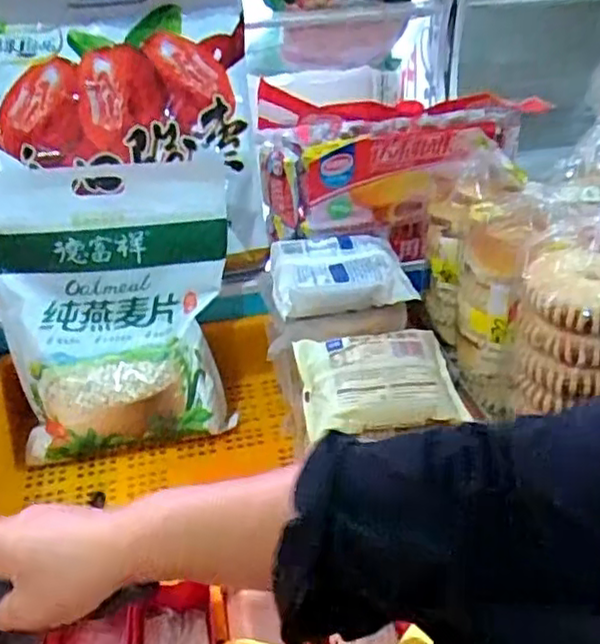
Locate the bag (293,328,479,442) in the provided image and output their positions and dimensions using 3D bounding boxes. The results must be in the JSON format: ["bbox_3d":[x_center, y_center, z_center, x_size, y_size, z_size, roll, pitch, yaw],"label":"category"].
[{"bbox_3d":[0.079,0.056,0.726,0.154,0.037,0.124,-6,34,-4],"label":"bag"}]

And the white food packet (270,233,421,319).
[{"bbox_3d":[0.046,-0.061,0.816,0.156,0.045,0.128,-4,34,-2],"label":"white food packet"}]

